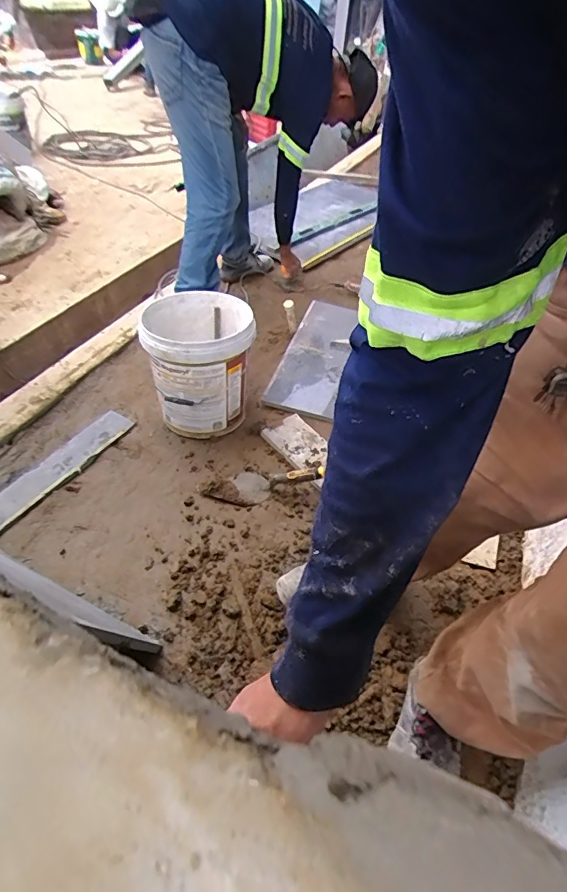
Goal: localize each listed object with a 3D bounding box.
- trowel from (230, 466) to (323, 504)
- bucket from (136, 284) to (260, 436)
[{"bbox_3d":[-0.022,0.087,1.205,0.236,0.088,0.093,3,47,3],"label":"trowel"},{"bbox_3d":[-0.233,-0.229,1.342,0.280,0.318,0.280,2,46,-3],"label":"bucket"}]

